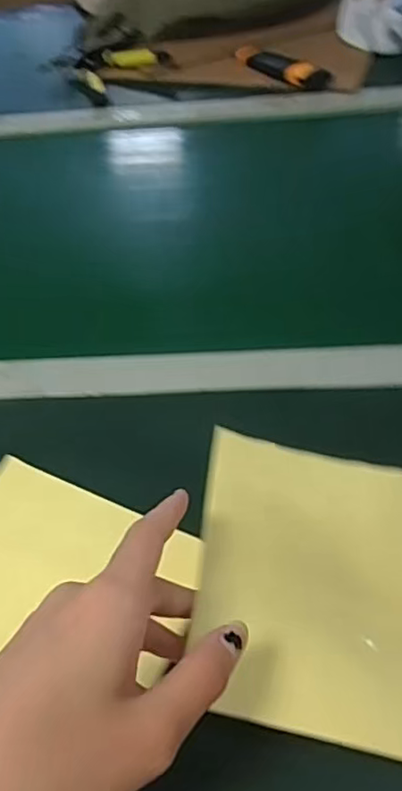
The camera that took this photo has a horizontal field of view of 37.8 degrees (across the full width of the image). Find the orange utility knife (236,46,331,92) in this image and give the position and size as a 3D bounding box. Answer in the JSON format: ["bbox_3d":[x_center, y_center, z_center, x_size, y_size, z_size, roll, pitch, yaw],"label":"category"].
[{"bbox_3d":[0.103,-0.420,0.752,0.136,0.022,0.038,34,62,30],"label":"orange utility knife"}]

